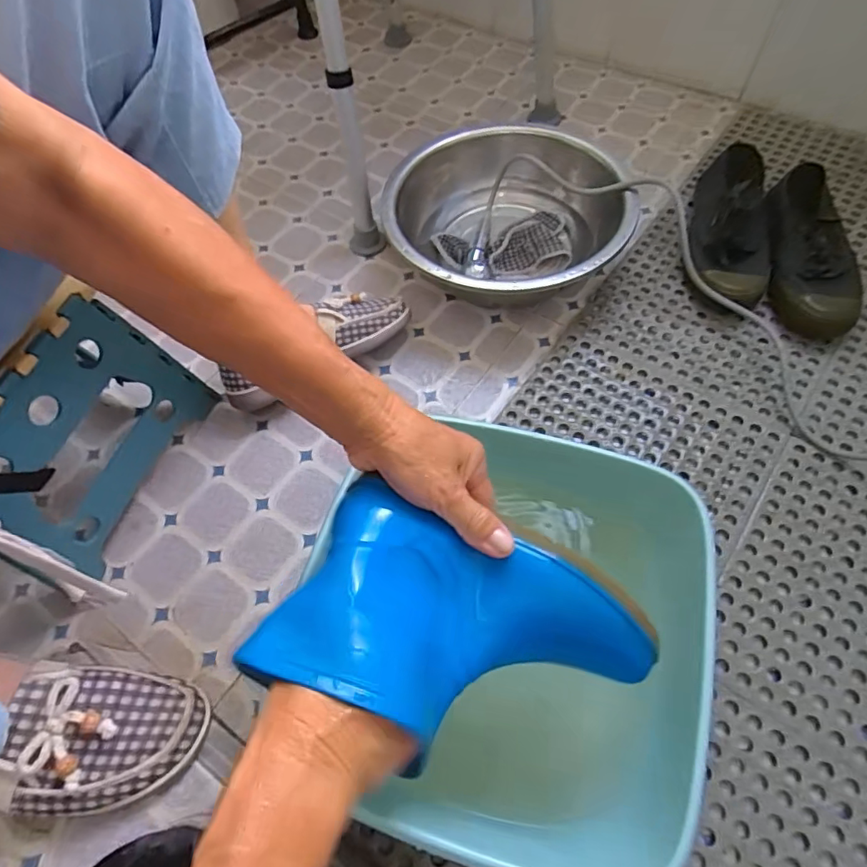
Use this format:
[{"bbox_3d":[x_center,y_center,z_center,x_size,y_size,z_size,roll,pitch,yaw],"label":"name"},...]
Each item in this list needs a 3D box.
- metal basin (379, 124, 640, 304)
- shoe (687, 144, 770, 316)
[{"bbox_3d":[0.095,-0.284,0.729,0.302,0.107,0.317,-2,60,3],"label":"metal basin"},{"bbox_3d":[0.394,-0.274,0.705,0.096,0.083,0.244,15,62,13],"label":"shoe"}]

